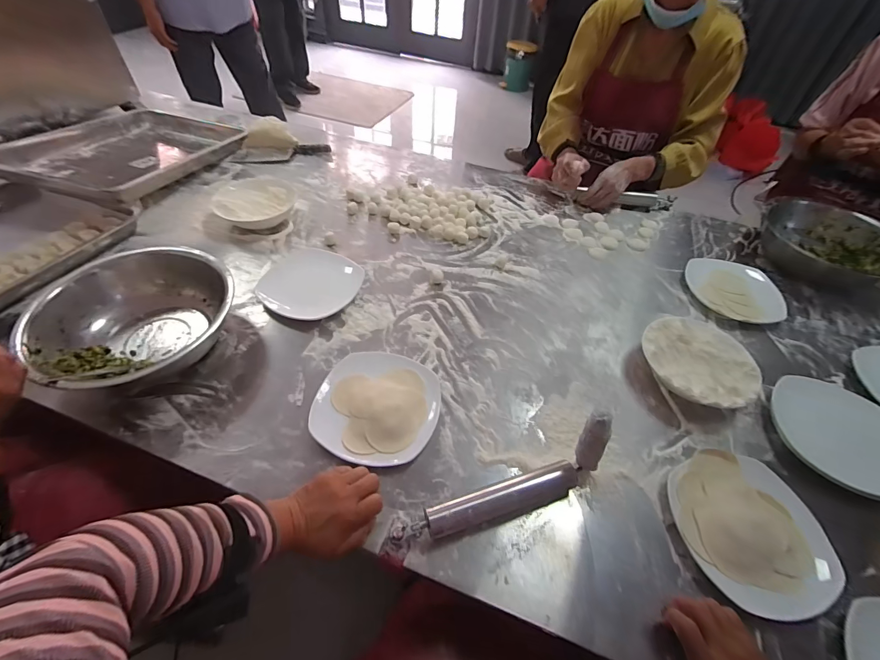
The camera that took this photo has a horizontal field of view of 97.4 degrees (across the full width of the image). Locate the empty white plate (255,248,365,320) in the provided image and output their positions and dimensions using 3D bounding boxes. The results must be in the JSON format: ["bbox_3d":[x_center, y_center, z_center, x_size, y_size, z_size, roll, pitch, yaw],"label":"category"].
[{"bbox_3d":[-0.248,-0.099,0.752,0.187,0.014,0.190,16,50,8],"label":"empty white plate"}]

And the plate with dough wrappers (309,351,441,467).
[{"bbox_3d":[-0.093,0.111,0.582,0.174,0.026,0.174,14,50,6],"label":"plate with dough wrappers"}]

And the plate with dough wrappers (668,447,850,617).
[{"bbox_3d":[0.401,0.254,0.502,0.188,0.034,0.188,3,49,-3],"label":"plate with dough wrappers"}]

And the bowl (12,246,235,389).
[{"bbox_3d":[-0.482,-0.016,0.627,0.264,0.087,0.264,3,49,-3],"label":"bowl"}]

